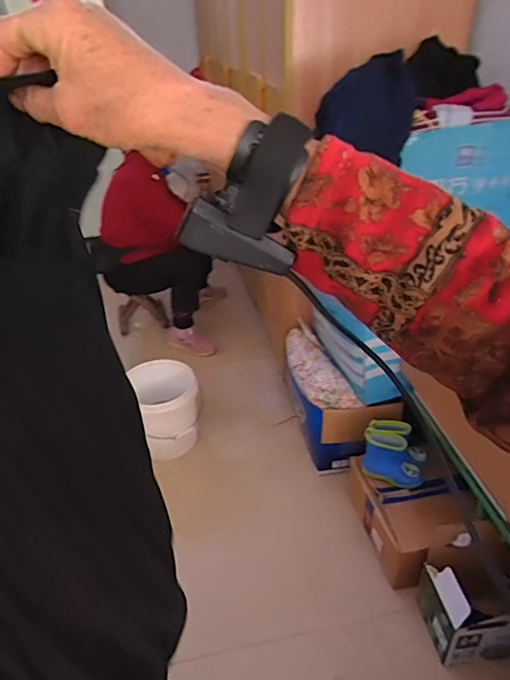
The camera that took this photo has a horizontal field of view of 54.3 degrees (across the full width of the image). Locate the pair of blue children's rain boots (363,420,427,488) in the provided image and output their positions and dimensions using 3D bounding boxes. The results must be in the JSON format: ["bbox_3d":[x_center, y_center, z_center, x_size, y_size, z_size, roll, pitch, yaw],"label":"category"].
[{"bbox_3d":[0.386,0.311,1.370,0.168,0.123,0.111,16,38,26],"label":"pair of blue children's rain boots"}]

